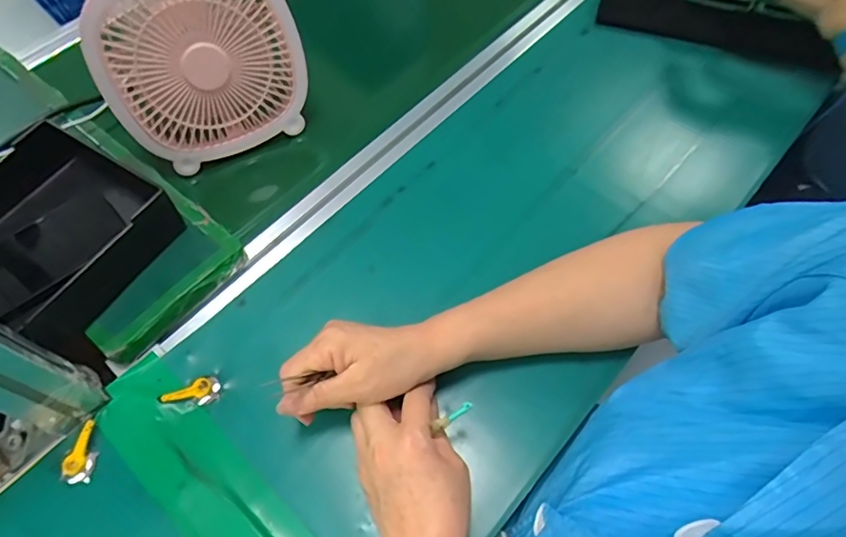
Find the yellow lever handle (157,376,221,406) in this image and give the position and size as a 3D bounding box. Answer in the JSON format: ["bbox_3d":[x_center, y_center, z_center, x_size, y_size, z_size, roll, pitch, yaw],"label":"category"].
[{"bbox_3d":[-0.197,0.109,0.459,0.047,0.013,0.020,-21,63,-11],"label":"yellow lever handle"}]

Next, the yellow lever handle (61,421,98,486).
[{"bbox_3d":[-0.270,0.146,0.430,0.023,0.011,0.046,10,62,6],"label":"yellow lever handle"}]

